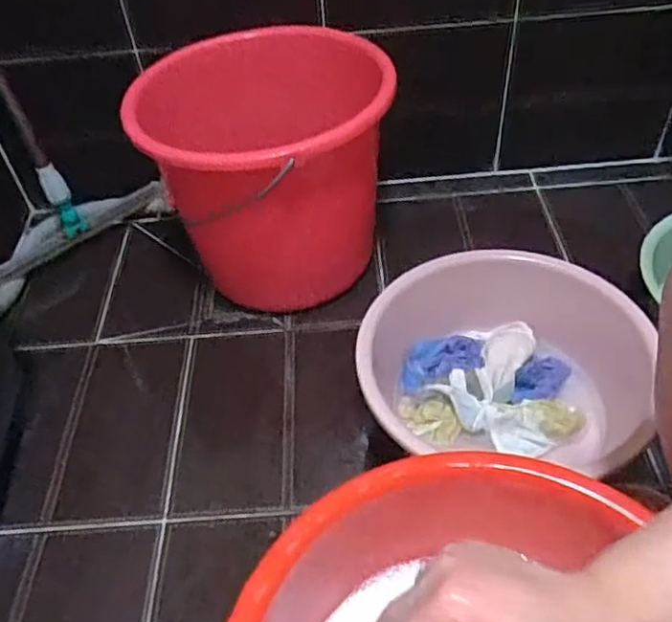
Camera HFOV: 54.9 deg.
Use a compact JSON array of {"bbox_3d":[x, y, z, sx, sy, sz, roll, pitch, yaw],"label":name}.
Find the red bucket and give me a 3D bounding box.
[{"bbox_3d":[-0.119,-0.198,0.993,0.359,0.332,0.348,-2,46,2],"label":"red bucket"}]

